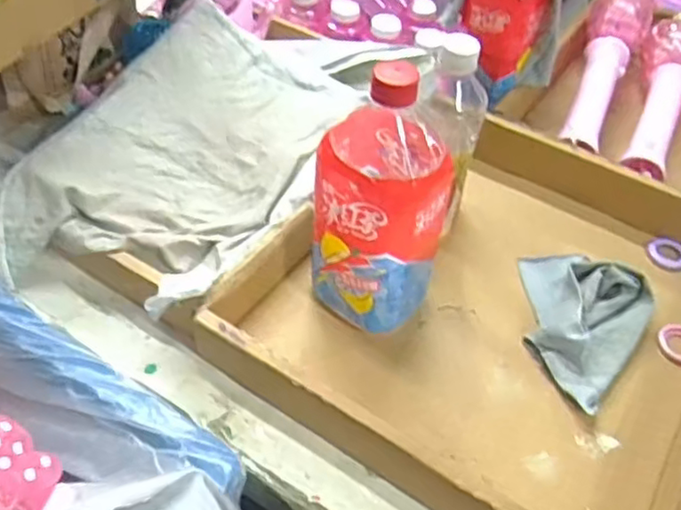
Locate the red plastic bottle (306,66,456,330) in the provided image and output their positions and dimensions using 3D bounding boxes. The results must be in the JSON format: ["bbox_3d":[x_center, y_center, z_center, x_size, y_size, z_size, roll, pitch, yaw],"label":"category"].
[{"bbox_3d":[0.031,-0.036,0.496,0.090,0.220,0.081,34,55,23],"label":"red plastic bottle"}]

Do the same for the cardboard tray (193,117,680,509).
[{"bbox_3d":[0.135,0.031,0.556,0.344,0.064,0.372,29,53,20],"label":"cardboard tray"}]

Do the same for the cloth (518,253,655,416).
[{"bbox_3d":[0.191,0.050,0.554,0.107,0.034,0.140,31,54,21],"label":"cloth"}]

